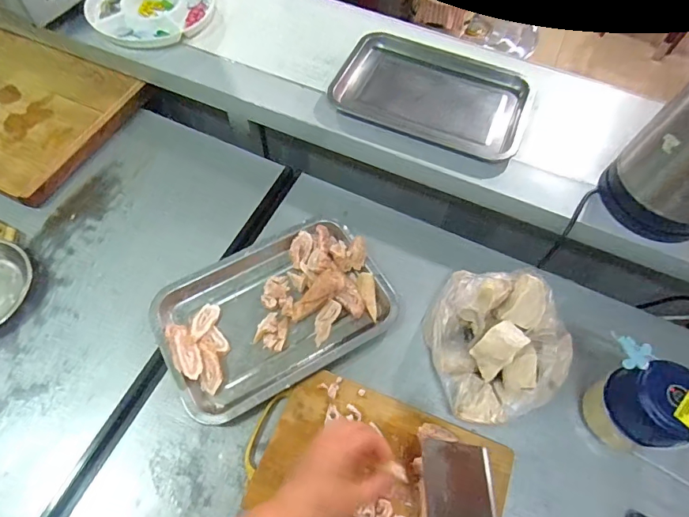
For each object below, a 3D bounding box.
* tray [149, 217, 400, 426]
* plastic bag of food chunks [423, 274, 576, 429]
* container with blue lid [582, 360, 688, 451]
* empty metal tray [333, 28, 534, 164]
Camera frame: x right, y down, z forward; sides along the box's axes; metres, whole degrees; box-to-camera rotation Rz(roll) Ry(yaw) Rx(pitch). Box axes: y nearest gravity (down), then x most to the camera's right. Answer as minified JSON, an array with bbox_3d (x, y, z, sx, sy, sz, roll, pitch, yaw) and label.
[{"bbox_3d":[-0.097,0.068,0.610,0.311,0.045,0.211,-26,65,-16],"label":"tray"},{"bbox_3d":[0.194,0.096,0.553,0.167,0.080,0.186,-14,67,-6],"label":"plastic bag of food chunks"},{"bbox_3d":[0.346,0.173,0.513,0.082,0.113,0.084,1,61,-2],"label":"container with blue lid"},{"bbox_3d":[0.154,-0.292,0.752,0.301,0.029,0.226,21,62,8],"label":"empty metal tray"}]

